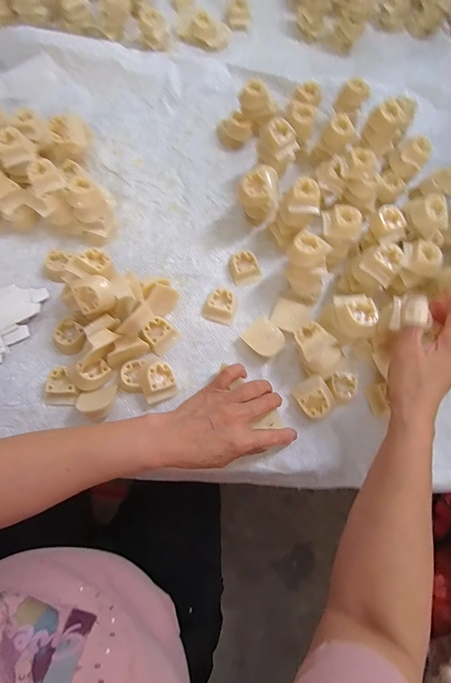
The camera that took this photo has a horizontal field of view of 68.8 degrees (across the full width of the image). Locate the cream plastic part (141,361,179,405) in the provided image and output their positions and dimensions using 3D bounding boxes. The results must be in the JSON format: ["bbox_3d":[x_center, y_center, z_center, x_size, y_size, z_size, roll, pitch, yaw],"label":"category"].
[{"bbox_3d":[-0.074,0.045,0.369,0.036,0.031,0.039,-21,76,-10],"label":"cream plastic part"}]

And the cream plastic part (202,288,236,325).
[{"bbox_3d":[-0.007,-0.044,0.407,0.037,0.016,0.039,15,73,0],"label":"cream plastic part"}]

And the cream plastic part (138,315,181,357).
[{"bbox_3d":[-0.078,-0.007,0.391,0.037,0.017,0.036,44,76,8],"label":"cream plastic part"}]

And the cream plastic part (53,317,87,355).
[{"bbox_3d":[-0.179,-0.006,0.379,0.034,0.015,0.039,-19,76,-9],"label":"cream plastic part"}]

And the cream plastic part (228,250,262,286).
[{"bbox_3d":[0.024,-0.094,0.423,0.036,0.015,0.039,-19,76,-9],"label":"cream plastic part"}]

